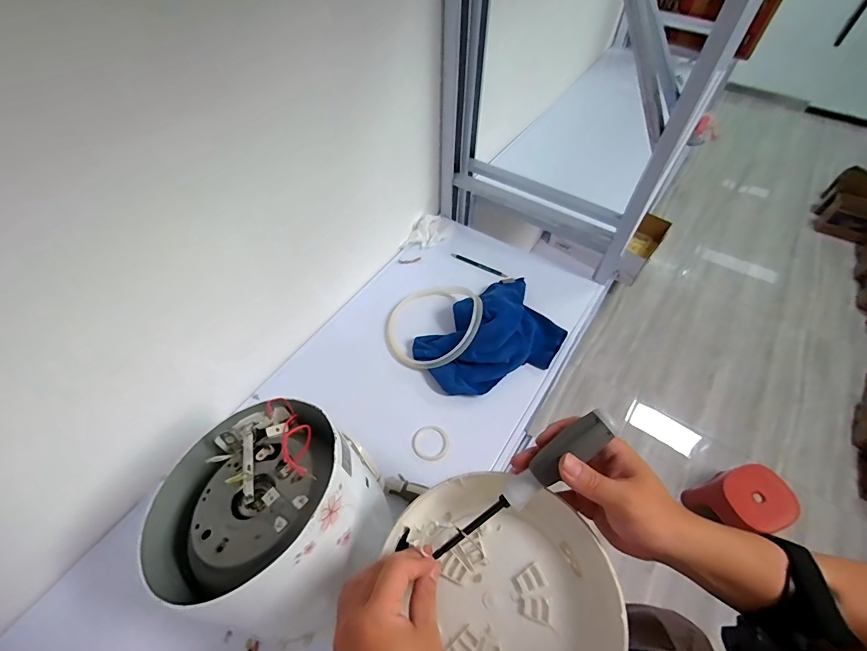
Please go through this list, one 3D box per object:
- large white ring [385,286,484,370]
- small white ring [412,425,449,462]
[{"bbox_3d":[0.002,-0.005,0.743,0.186,0.033,0.174,-12,47,13],"label":"large white ring"},{"bbox_3d":[-0.005,0.184,0.632,0.056,0.004,0.057,0,54,1],"label":"small white ring"}]

